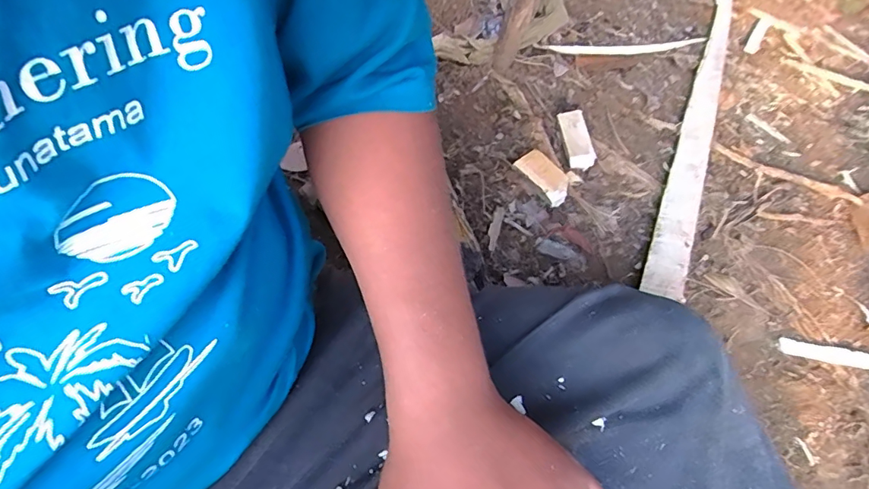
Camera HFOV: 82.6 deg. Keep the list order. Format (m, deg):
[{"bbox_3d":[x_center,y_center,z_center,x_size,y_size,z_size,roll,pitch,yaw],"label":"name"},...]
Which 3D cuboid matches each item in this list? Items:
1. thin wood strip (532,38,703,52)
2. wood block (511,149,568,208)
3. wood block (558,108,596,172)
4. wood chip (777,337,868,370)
[{"bbox_3d":[0.398,-0.396,0.992,0.516,0.026,0.025,-18,49,-35],"label":"thin wood strip"},{"bbox_3d":[0.156,-0.097,0.708,0.042,0.022,0.086,-34,75,-22],"label":"wood block"},{"bbox_3d":[0.218,-0.163,0.757,0.037,0.025,0.092,-9,74,-4],"label":"wood block"},{"bbox_3d":[0.558,0.154,0.675,0.198,0.009,0.027,12,50,-8],"label":"wood chip"}]

